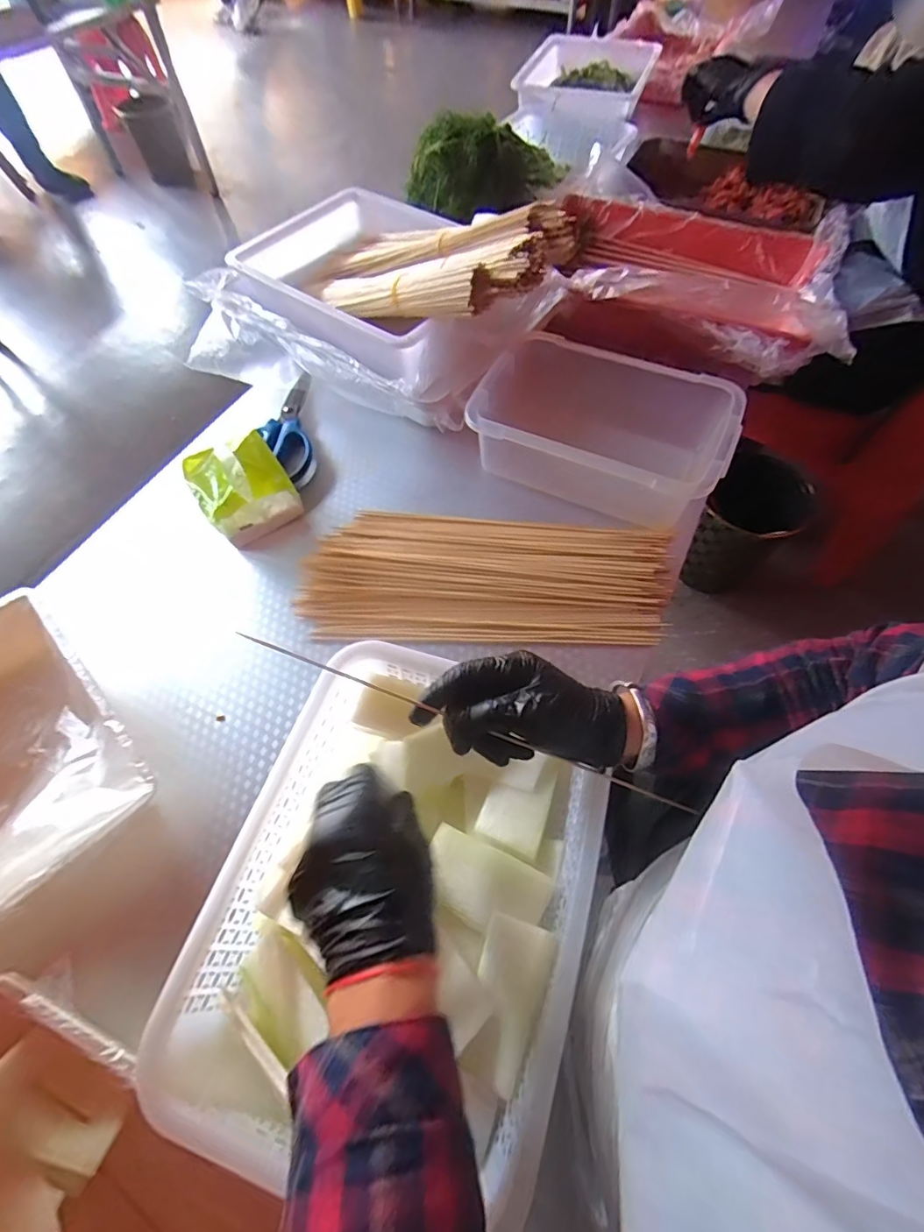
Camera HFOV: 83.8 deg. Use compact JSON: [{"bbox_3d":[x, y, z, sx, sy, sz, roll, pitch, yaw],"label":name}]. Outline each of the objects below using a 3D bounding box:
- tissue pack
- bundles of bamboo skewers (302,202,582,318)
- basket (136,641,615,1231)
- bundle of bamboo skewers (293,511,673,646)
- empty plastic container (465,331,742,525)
[{"bbox_3d":[-0.240,-0.139,0.564,0.095,0.069,0.101,-32,65,-16],"label":"tissue pack"},{"bbox_3d":[-0.055,-0.414,0.614,0.349,0.053,0.151,21,61,33],"label":"bundles of bamboo skewers"},{"bbox_3d":[-0.038,0.193,0.373,0.242,0.072,0.306,16,62,9],"label":"basket"},{"bbox_3d":[0.022,-0.045,0.540,0.368,0.019,0.153,2,61,2],"label":"bundle of bamboo skewers"},{"bbox_3d":[0.152,-0.203,0.600,0.276,0.114,0.172,25,64,14],"label":"empty plastic container"}]

